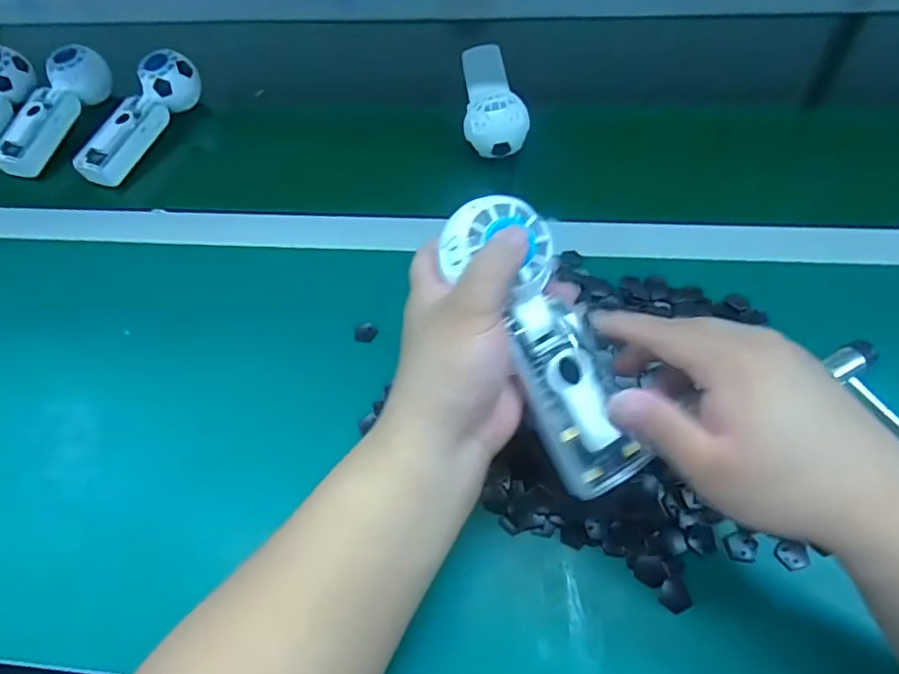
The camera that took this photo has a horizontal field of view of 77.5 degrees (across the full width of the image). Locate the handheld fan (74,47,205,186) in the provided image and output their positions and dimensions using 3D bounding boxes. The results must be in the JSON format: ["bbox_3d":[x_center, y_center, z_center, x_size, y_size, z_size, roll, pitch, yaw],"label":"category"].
[{"bbox_3d":[-0.337,-0.236,0.609,0.043,0.047,0.167,23,73,17],"label":"handheld fan"}]

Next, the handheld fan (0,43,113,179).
[{"bbox_3d":[-0.445,-0.251,0.628,0.053,0.045,0.164,18,73,14],"label":"handheld fan"}]

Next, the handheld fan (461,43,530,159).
[{"bbox_3d":[0.044,-0.257,0.584,0.059,0.042,0.160,-3,55,1],"label":"handheld fan"}]

